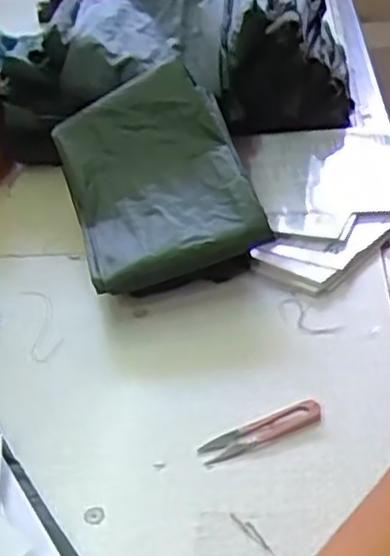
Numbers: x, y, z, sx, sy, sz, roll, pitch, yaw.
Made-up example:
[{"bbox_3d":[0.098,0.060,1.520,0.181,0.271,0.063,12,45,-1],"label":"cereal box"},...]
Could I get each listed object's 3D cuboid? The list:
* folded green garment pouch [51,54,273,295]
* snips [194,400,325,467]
[{"bbox_3d":[-0.046,-0.131,0.816,0.193,0.042,0.321,-18,51,-4],"label":"folded green garment pouch"},{"bbox_3d":[0.052,0.119,0.581,0.101,0.009,0.025,-18,36,-17],"label":"snips"}]

